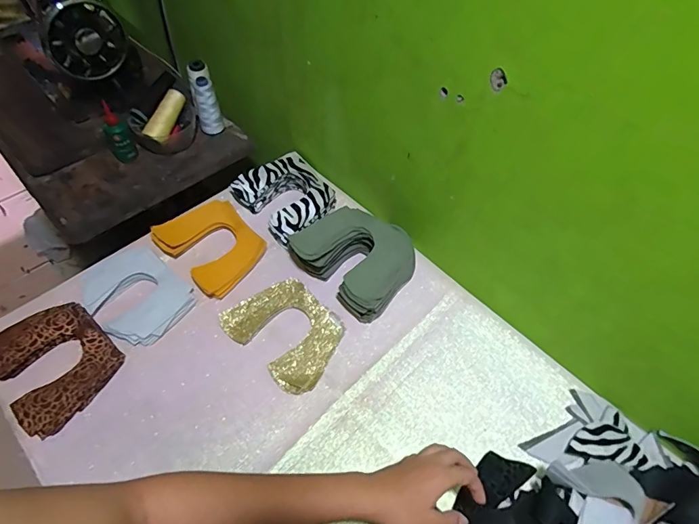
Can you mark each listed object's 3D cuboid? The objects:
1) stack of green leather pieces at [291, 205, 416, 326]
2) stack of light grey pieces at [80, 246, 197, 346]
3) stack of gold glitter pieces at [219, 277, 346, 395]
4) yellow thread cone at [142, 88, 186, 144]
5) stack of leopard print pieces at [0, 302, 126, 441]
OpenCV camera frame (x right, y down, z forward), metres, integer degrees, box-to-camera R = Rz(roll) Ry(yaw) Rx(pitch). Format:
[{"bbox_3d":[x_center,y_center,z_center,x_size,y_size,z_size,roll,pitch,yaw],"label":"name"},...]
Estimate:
[{"bbox_3d":[0.013,-0.017,0.686,0.182,0.068,0.169,37,62,21],"label":"stack of green leather pieces"},{"bbox_3d":[-0.321,0.047,0.641,0.154,0.026,0.120,38,59,14],"label":"stack of light grey pieces"},{"bbox_3d":[-0.092,0.100,0.637,0.170,0.018,0.128,37,62,21],"label":"stack of gold glitter pieces"},{"bbox_3d":[-0.349,-0.279,0.820,0.034,0.044,0.124,16,68,9],"label":"yellow thread cone"},{"bbox_3d":[-0.402,0.133,0.583,0.165,0.020,0.131,41,65,17],"label":"stack of leopard print pieces"}]

